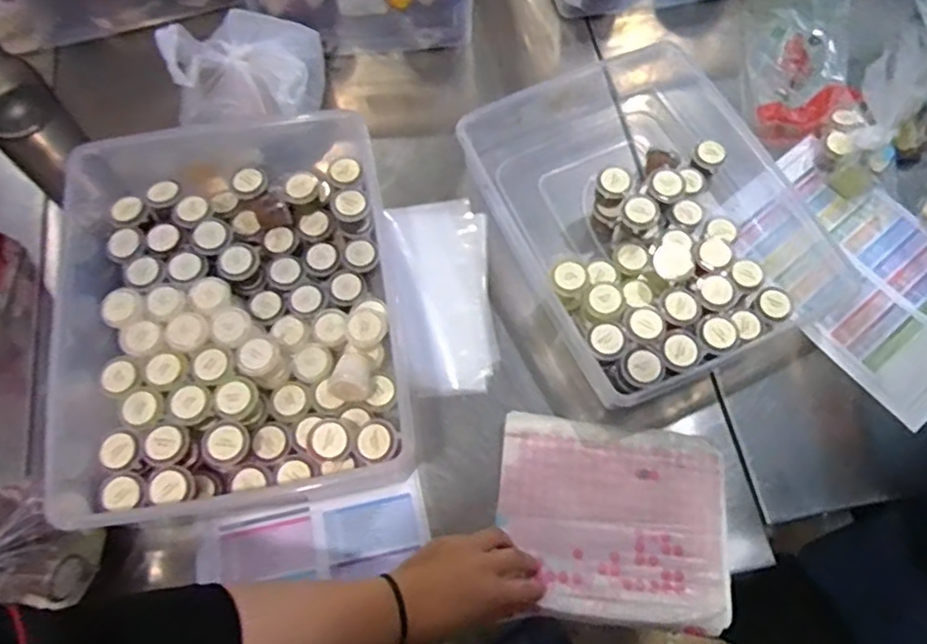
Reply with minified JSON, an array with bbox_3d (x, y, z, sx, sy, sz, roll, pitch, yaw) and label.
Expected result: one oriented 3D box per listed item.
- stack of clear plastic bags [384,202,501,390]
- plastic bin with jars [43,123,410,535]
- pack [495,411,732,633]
[{"bbox_3d":[-0.019,-0.033,0.683,0.103,0.024,0.218,-8,68,-3],"label":"stack of clear plastic bags"},{"bbox_3d":[-0.226,-0.016,0.627,0.313,0.109,0.376,-13,68,-5],"label":"plastic bin with jars"},{"bbox_3d":[0.136,0.180,0.591,0.205,0.012,0.169,6,68,2],"label":"pack"}]

